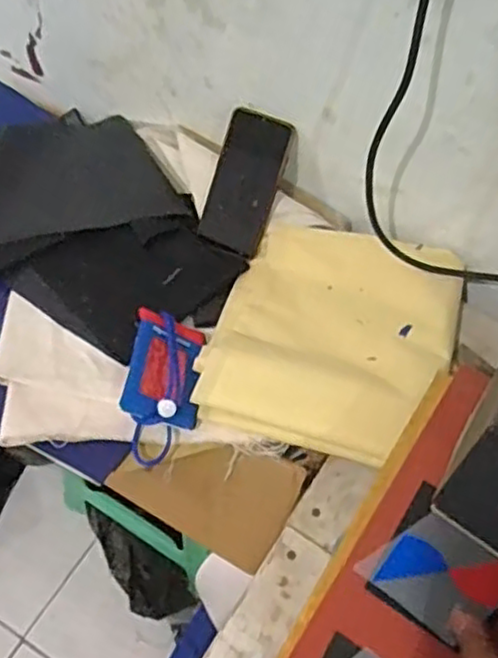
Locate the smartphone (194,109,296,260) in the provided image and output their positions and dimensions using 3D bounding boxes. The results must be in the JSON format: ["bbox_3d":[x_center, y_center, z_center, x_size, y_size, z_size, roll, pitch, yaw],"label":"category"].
[{"bbox_3d":[-0.003,-0.173,0.831,0.077,0.161,0.013,21,18,3],"label":"smartphone"}]

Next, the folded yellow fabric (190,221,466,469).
[{"bbox_3d":[0.091,0.001,0.741,0.245,0.051,0.274,15,58,7],"label":"folded yellow fabric"}]

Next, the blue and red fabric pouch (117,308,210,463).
[{"bbox_3d":[-0.084,0.052,0.690,0.076,0.049,0.157,14,62,-12],"label":"blue and red fabric pouch"}]

